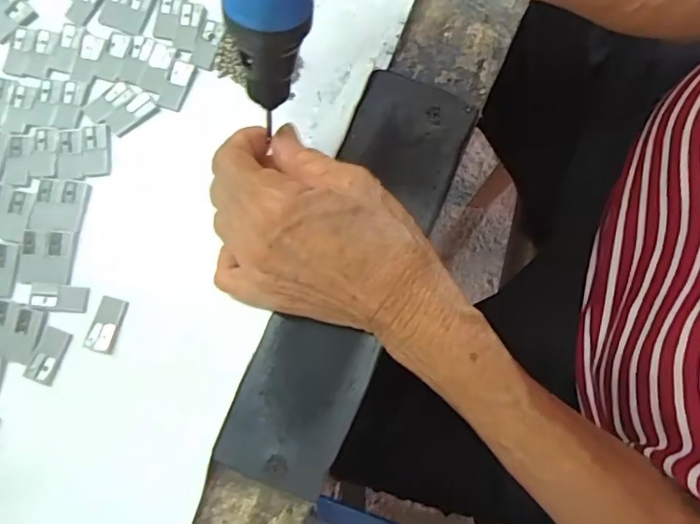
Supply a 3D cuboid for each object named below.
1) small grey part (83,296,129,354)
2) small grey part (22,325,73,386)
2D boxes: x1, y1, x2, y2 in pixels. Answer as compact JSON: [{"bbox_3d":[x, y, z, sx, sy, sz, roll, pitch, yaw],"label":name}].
[{"bbox_3d":[-0.124,0.031,0.277,0.014,0.004,0.027,15,79,4],"label":"small grey part"},{"bbox_3d":[-0.153,0.047,0.276,0.014,0.004,0.027,19,80,5],"label":"small grey part"}]

